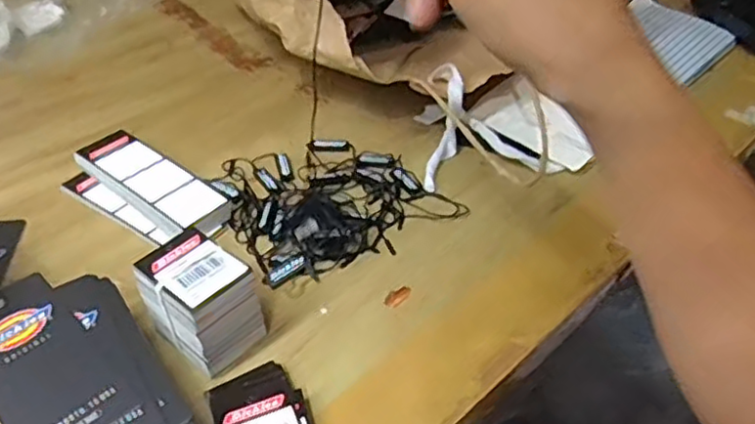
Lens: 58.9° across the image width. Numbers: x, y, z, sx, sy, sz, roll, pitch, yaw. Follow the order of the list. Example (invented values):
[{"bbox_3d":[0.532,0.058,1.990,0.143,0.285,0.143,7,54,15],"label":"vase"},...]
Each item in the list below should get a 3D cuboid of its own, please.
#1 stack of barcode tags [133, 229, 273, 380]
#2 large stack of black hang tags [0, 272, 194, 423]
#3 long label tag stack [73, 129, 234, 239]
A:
[{"bbox_3d":[-0.092,0.049,0.348,0.057,0.053,0.045,32,52,30],"label":"stack of barcode tags"},{"bbox_3d":[-0.139,0.084,0.317,0.069,0.037,0.138,-33,52,-30],"label":"large stack of black hang tags"},{"bbox_3d":[-0.149,-0.018,0.444,0.115,0.017,0.042,30,51,28],"label":"long label tag stack"}]

